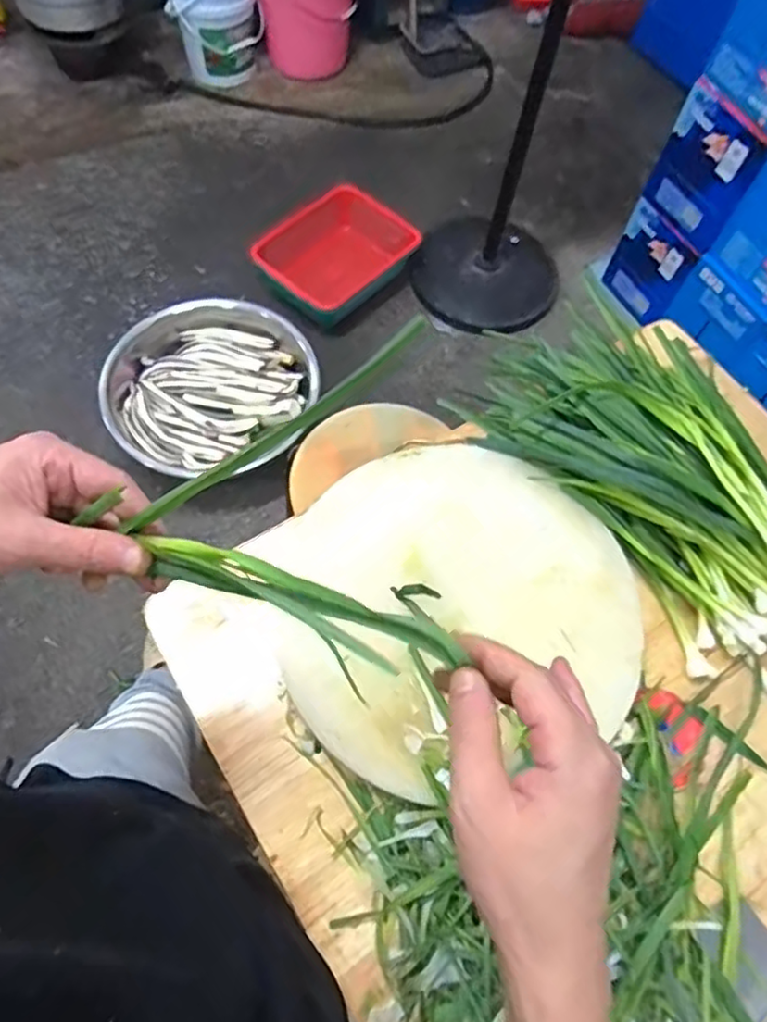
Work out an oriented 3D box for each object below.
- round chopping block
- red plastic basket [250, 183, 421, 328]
[{"bbox_3d":[0.072,0.086,0.675,0.366,0.044,0.330,-25,70,-12],"label":"round chopping block"},{"bbox_3d":[-0.135,-0.694,1.755,0.365,0.099,0.305,-42,75,-17],"label":"red plastic basket"}]

